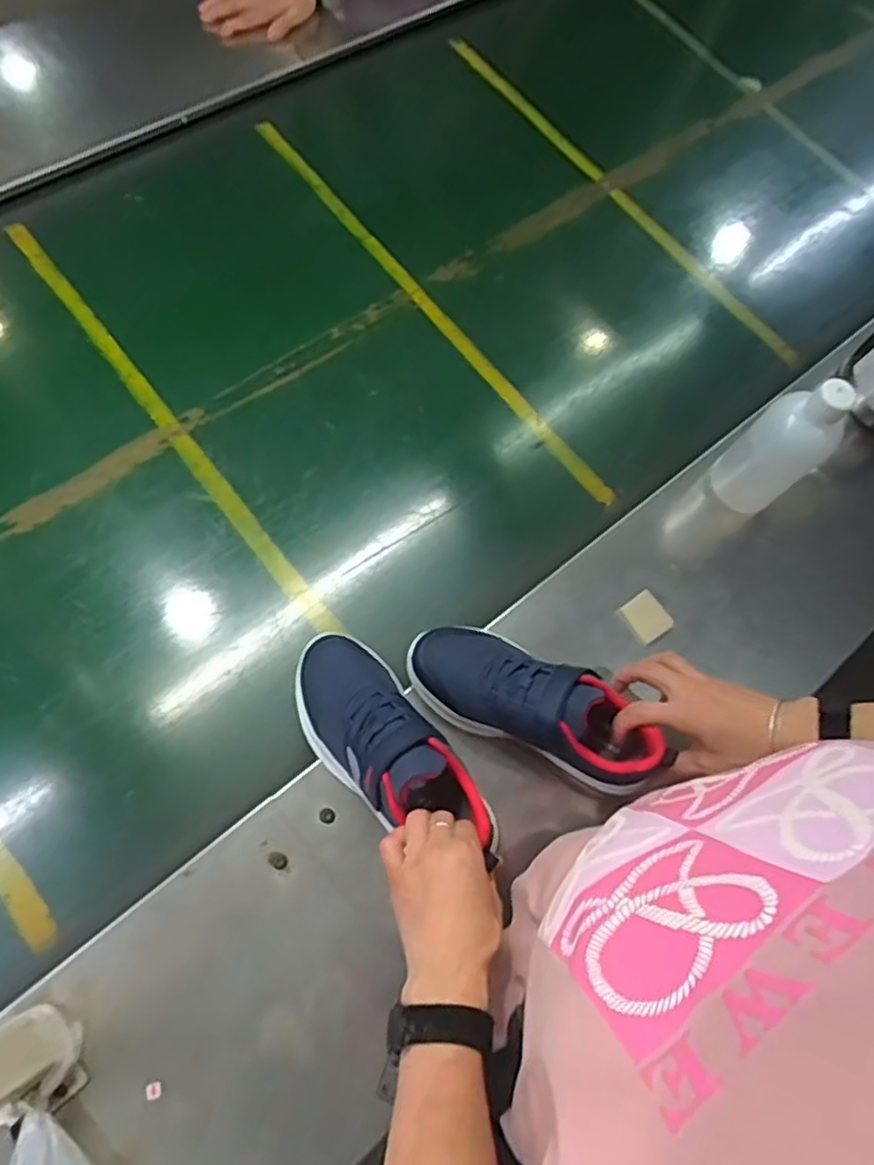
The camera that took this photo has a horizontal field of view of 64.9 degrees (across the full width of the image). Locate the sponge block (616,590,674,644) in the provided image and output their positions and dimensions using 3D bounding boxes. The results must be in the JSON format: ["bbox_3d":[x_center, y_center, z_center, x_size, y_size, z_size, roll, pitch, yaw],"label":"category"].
[{"bbox_3d":[0.222,0.035,0.725,0.045,0.012,0.047,-34,77,-17],"label":"sponge block"}]

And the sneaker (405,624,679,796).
[{"bbox_3d":[0.089,0.106,0.630,0.236,0.092,0.086,25,67,11],"label":"sneaker"}]

